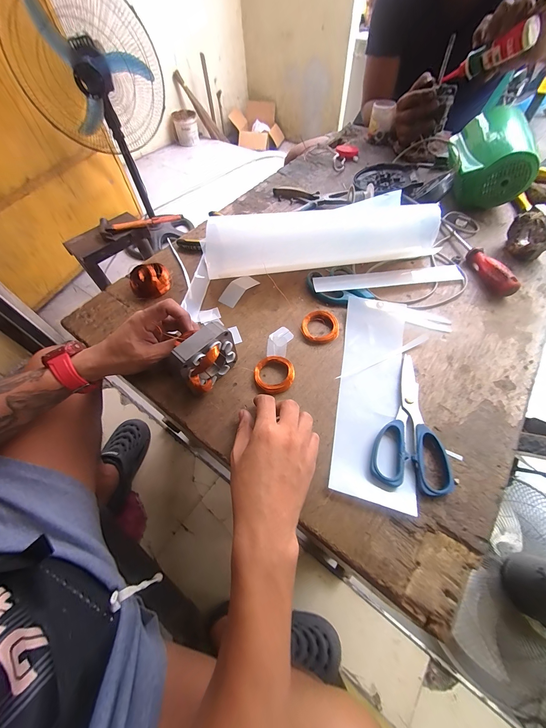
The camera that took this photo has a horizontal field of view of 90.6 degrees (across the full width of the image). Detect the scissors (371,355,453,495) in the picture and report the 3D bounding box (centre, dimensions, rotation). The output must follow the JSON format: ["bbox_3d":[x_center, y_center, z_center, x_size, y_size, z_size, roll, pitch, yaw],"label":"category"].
[{"bbox_3d":[0.169,0.063,0.337,0.084,0.012,0.177,10,60,9],"label":"scissors"}]

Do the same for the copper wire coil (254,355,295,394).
[{"bbox_3d":[0.002,0.013,0.375,0.054,0.010,0.057,-1,59,2],"label":"copper wire coil"}]

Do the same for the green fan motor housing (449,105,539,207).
[{"bbox_3d":[0.443,-0.430,0.555,0.135,0.110,0.187,10,73,8],"label":"green fan motor housing"}]

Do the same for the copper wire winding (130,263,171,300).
[{"bbox_3d":[-0.211,-0.144,0.467,0.067,0.039,0.053,-29,62,-14],"label":"copper wire winding"}]

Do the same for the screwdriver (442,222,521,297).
[{"bbox_3d":[0.360,-0.192,0.476,0.027,0.036,0.194,-7,59,-1],"label":"screwdriver"}]

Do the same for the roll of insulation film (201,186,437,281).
[{"bbox_3d":[0.074,-0.220,0.466,0.390,0.073,0.102,-6,59,-1],"label":"roll of insulation film"}]

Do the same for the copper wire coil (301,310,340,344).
[{"bbox_3d":[0.073,-0.057,0.415,0.056,0.012,0.058,-1,59,2],"label":"copper wire coil"}]

